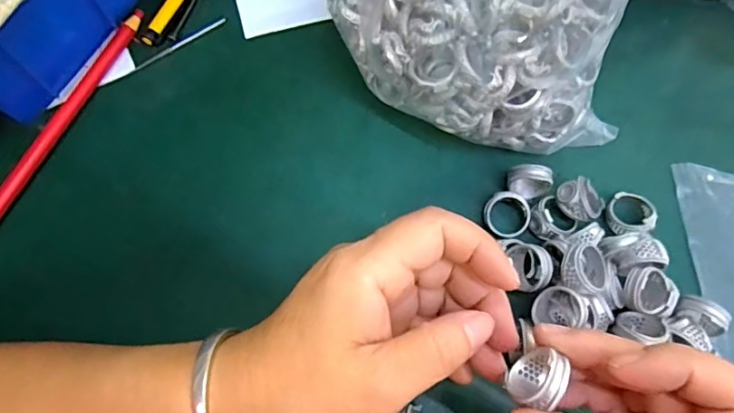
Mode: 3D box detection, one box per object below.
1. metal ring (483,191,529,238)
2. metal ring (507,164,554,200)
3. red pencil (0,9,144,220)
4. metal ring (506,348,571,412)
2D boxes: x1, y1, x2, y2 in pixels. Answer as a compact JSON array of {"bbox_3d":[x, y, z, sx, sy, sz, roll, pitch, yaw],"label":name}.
[{"bbox_3d":[0.078,0.005,0.293,0.024,0.005,0.025,0,89,1],"label":"metal ring"},{"bbox_3d":[0.090,-0.014,0.296,0.023,0.019,0.014,1,73,0],"label":"metal ring"},{"bbox_3d":[-0.177,-0.050,0.310,0.009,0.013,0.157,26,75,8],"label":"red pencil"},{"bbox_3d":[0.064,0.066,0.199,0.016,0.020,0.021,42,77,12],"label":"metal ring"}]

